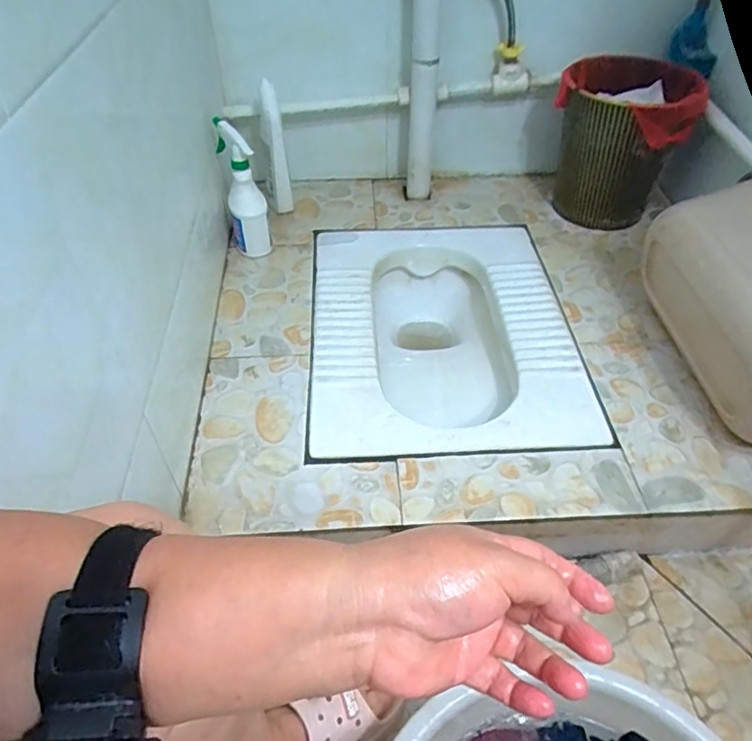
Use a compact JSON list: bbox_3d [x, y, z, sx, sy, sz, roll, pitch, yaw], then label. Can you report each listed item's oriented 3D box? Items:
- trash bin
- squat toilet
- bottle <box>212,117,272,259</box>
[{"bbox_3d":[0.455,-0.430,1.101,0.233,0.262,0.213,13,47,13],"label":"trash bin"},{"bbox_3d":[0.104,-0.028,1.000,0.411,0.166,0.545,-3,45,-2],"label":"squat toilet"},{"bbox_3d":[-0.234,-0.317,1.011,0.062,0.219,0.079,-12,46,-12],"label":"bottle"}]

